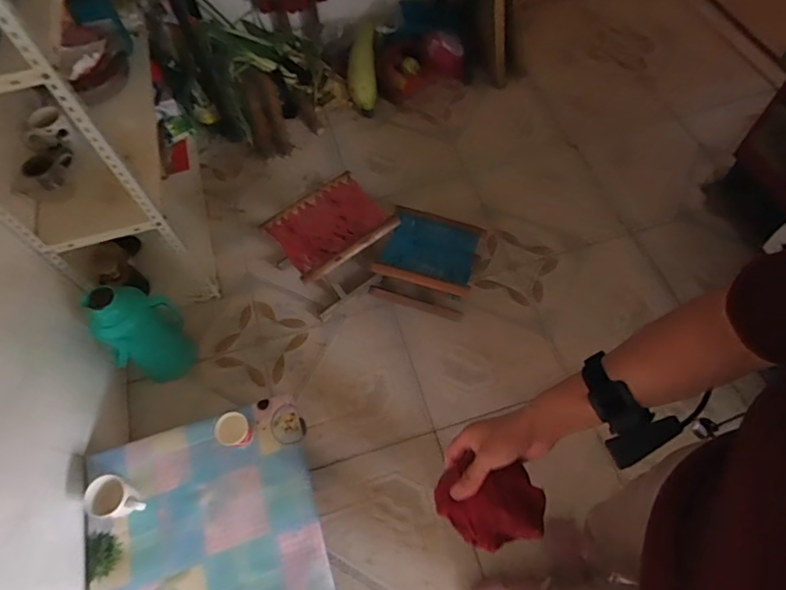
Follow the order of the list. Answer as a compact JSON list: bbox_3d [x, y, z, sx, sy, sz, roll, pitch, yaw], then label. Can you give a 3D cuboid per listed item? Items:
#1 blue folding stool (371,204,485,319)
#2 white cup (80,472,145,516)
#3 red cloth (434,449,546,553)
[{"bbox_3d":[0.105,-0.095,1.511,0.271,0.170,0.233,19,64,14],"label":"blue folding stool"},{"bbox_3d":[-0.575,0.426,1.070,0.115,0.069,0.083,9,63,9],"label":"white cup"},{"bbox_3d":[0.106,0.227,0.558,0.113,0.042,0.084,-6,98,0],"label":"red cloth"}]

